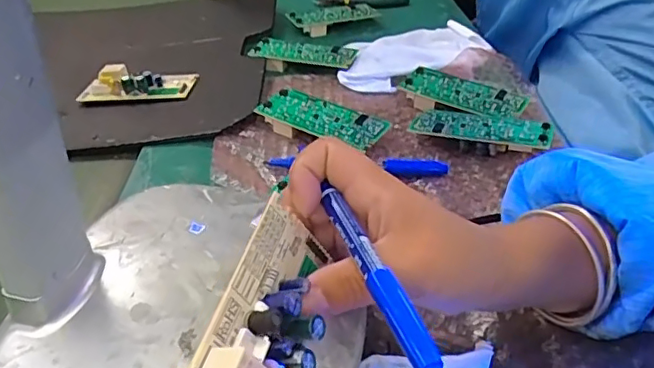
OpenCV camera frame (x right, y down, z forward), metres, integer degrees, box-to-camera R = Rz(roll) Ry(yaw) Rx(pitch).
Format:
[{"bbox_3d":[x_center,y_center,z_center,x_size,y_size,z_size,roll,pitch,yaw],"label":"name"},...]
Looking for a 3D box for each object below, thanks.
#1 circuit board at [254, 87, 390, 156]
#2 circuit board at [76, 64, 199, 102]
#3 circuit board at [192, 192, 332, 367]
[{"bbox_3d":[-0.005,-0.055,0.487,0.107,0.020,0.043,17,40,27],"label":"circuit board"},{"bbox_3d":[-0.186,-0.099,0.558,0.109,0.020,0.043,-2,35,2],"label":"circuit board"},{"bbox_3d":[-0.021,0.052,0.207,0.031,0.034,0.104,8,39,16],"label":"circuit board"}]

